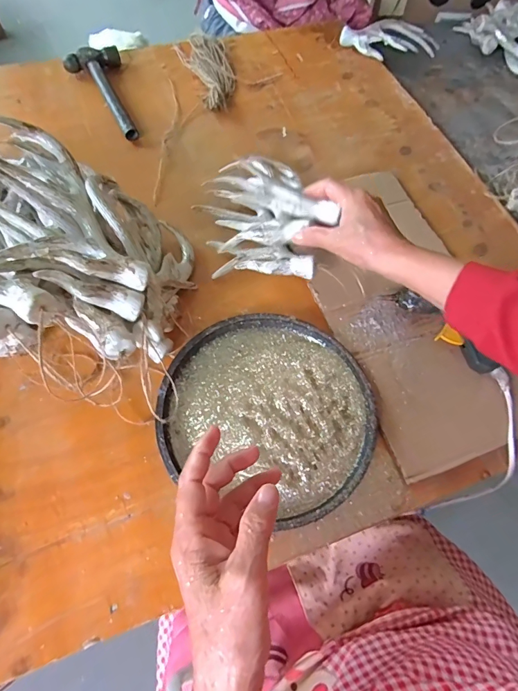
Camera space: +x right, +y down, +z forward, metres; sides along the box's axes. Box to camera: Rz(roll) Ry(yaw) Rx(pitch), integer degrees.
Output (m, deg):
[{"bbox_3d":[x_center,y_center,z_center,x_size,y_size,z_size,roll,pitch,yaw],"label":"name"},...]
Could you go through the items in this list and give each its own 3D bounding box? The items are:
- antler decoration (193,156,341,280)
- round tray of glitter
[{"bbox_3d":[0.000,-0.190,0.504,0.136,0.103,0.221,-7,64,-6],"label":"antler decoration"},{"bbox_3d":[0.010,0.070,0.423,0.225,0.018,0.223,1,64,-2],"label":"round tray of glitter"}]

